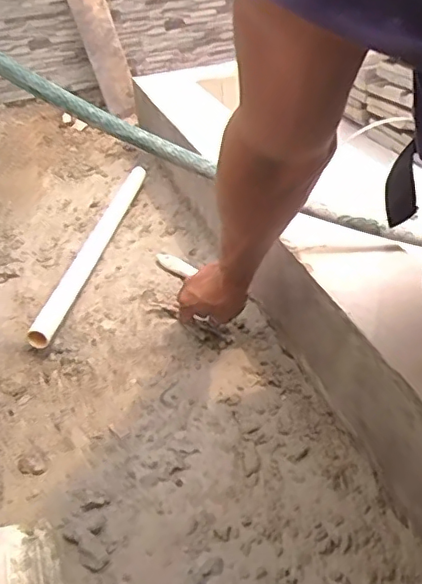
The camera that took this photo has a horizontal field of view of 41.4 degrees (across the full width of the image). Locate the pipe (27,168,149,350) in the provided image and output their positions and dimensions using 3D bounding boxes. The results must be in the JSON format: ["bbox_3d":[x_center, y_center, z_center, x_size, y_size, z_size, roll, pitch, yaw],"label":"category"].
[{"bbox_3d":[-0.206,-0.094,1.006,0.035,0.032,0.565,2,38,10],"label":"pipe"}]

